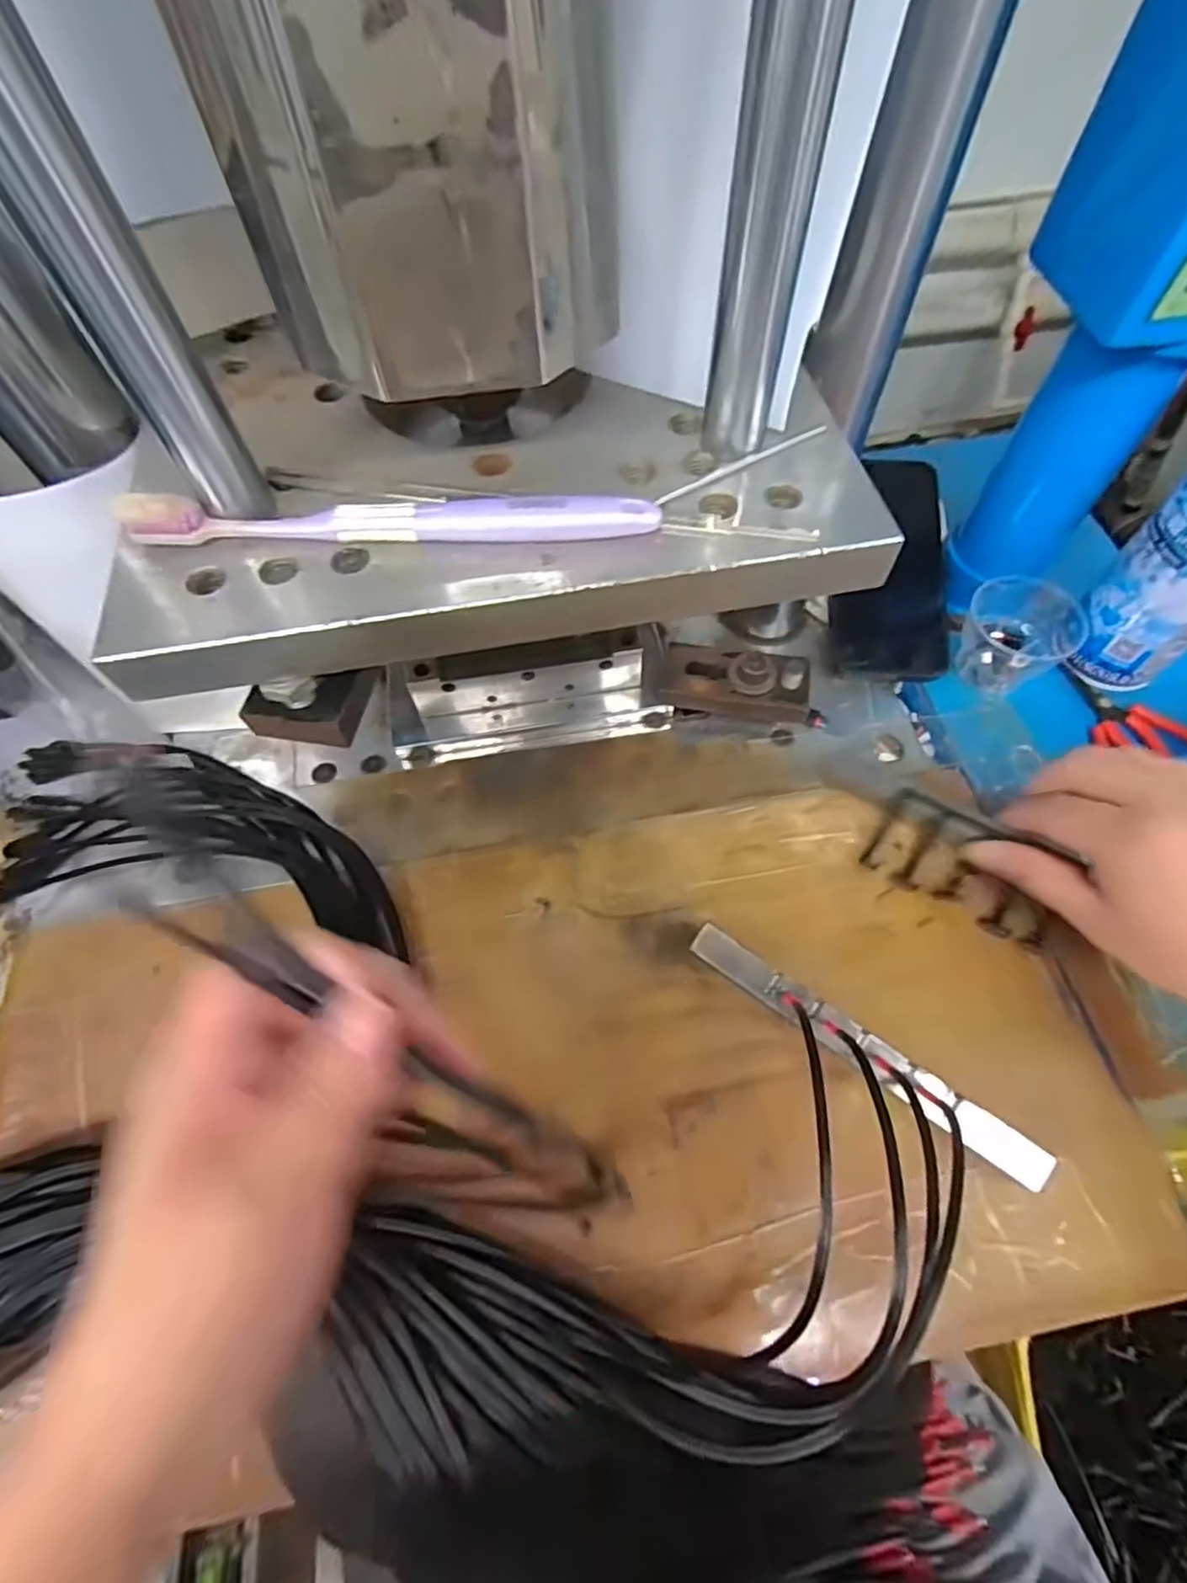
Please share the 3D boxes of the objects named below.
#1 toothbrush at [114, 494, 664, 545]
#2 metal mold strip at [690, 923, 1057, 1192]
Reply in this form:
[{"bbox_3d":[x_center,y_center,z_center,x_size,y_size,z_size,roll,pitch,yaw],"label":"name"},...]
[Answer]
[{"bbox_3d":[-0.070,-0.094,0.229,0.182,0.012,0.013,-1,62,2],"label":"toothbrush"},{"bbox_3d":[0.126,0.123,0.315,0.176,0.025,0.017,33,68,17],"label":"metal mold strip"}]

